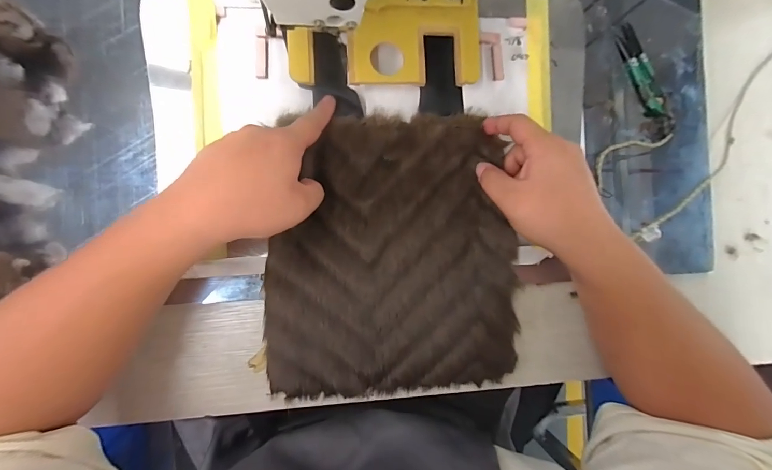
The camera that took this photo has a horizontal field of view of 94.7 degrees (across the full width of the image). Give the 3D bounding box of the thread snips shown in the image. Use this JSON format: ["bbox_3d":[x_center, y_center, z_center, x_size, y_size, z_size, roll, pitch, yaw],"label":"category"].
[{"bbox_3d":[0.282,-0.178,0.392,0.027,0.010,0.109,-26,92,-7],"label":"thread snips"}]

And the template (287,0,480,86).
[{"bbox_3d":[0.001,-0.190,0.339,0.180,0.008,0.090,-3,95,-7],"label":"template"}]

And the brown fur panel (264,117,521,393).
[{"bbox_3d":[0.009,0.023,0.350,0.240,0.024,0.273,-2,92,-7],"label":"brown fur panel"}]

